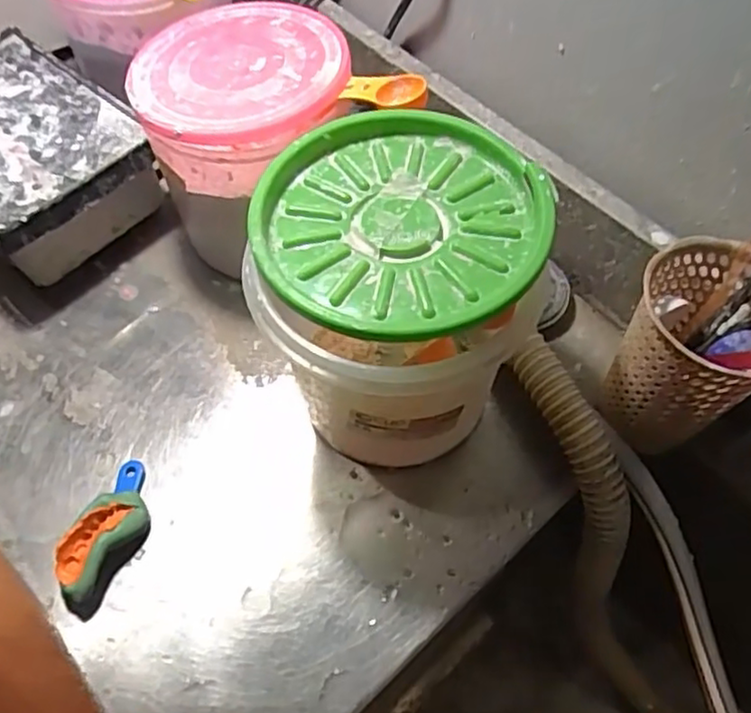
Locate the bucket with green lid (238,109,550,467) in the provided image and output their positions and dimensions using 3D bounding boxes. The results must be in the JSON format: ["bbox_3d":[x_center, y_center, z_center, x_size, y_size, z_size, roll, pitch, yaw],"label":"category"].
[{"bbox_3d":[0.008,-0.027,0.462,0.174,0.187,0.181,0,57,-1],"label":"bucket with green lid"}]

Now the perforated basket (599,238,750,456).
[{"bbox_3d":[0.210,-0.002,0.459,0.094,0.143,0.093,0,57,-1],"label":"perforated basket"}]

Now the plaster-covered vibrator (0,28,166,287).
[{"bbox_3d":[-0.302,-0.160,0.595,0.209,0.105,0.156,33,62,19],"label":"plaster-covered vibrator"}]

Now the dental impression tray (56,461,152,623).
[{"bbox_3d":[-0.184,0.120,0.468,0.039,0.024,0.105,18,58,10],"label":"dental impression tray"}]

